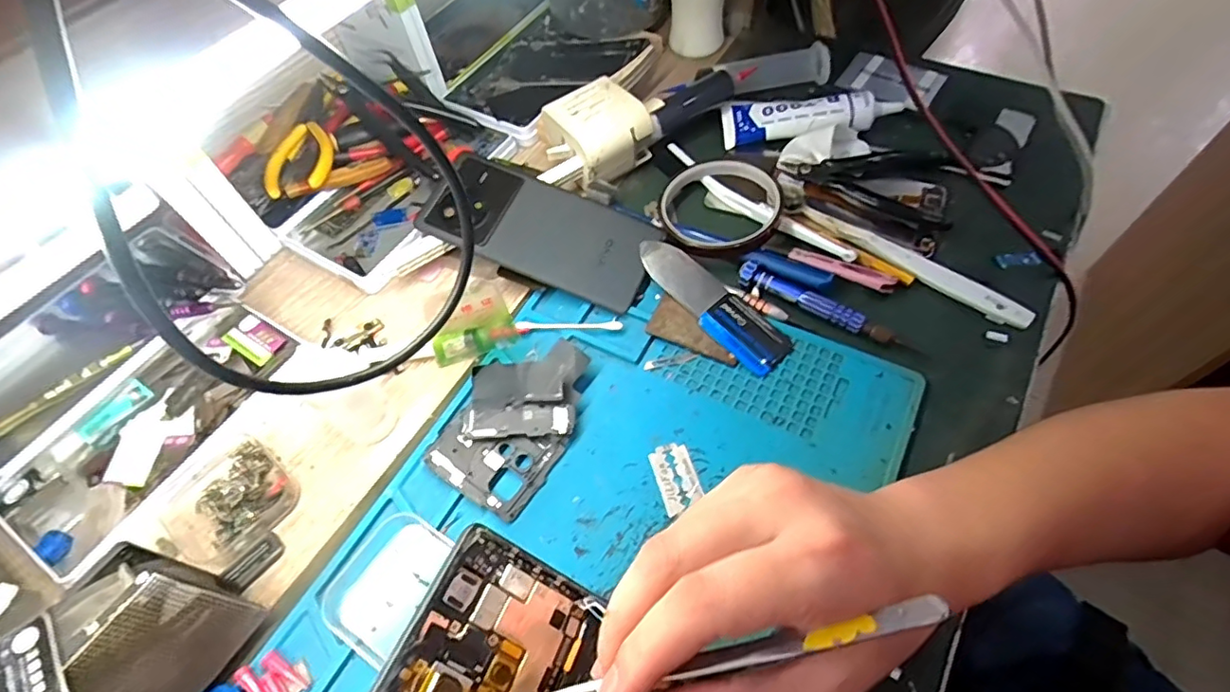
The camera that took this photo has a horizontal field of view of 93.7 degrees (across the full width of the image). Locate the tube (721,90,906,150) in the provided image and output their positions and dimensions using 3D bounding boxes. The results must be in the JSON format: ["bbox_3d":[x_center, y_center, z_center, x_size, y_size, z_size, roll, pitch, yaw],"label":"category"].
[{"bbox_3d":[0.152,-0.184,0.454,0.129,0.025,0.040,-1,58,4],"label":"tube"}]

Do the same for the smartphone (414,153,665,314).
[{"bbox_3d":[-0.051,-0.083,0.401,0.158,0.008,0.071,23,73,7],"label":"smartphone"}]

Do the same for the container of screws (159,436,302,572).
[{"bbox_3d":[-0.227,0.086,0.331,0.063,0.020,0.064,36,67,23],"label":"container of screws"}]

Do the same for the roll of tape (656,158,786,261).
[{"bbox_3d":[0.074,-0.098,0.410,0.082,0.017,0.087,-2,58,3],"label":"roll of tape"}]

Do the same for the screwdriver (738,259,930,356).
[{"bbox_3d":[0.135,-0.026,0.368,0.117,0.011,0.016,26,63,19],"label":"screwdriver"}]

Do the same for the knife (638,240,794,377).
[{"bbox_3d":[0.061,-0.030,0.377,0.034,0.012,0.118,-39,63,-19],"label":"knife"}]

